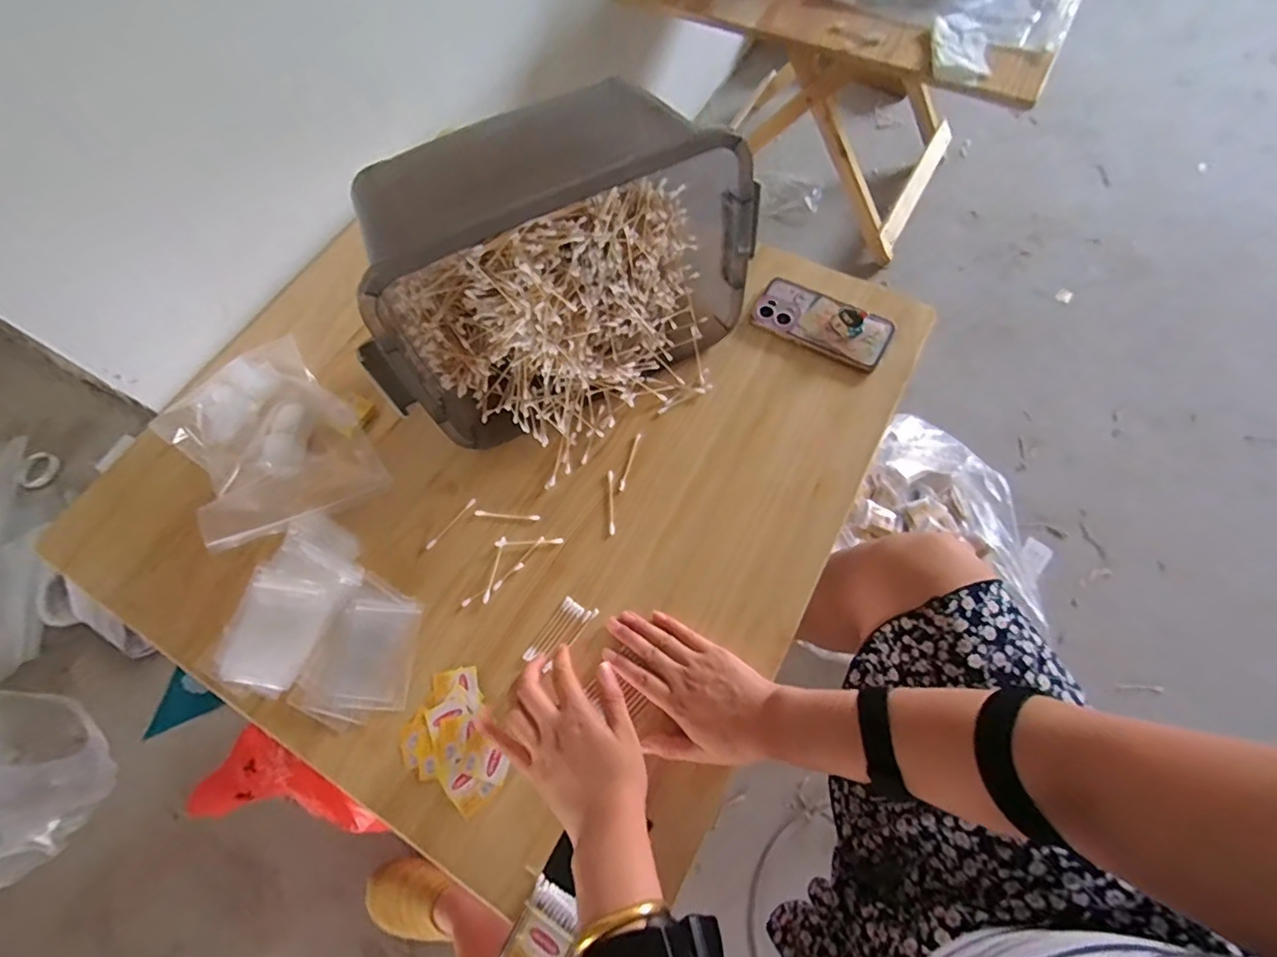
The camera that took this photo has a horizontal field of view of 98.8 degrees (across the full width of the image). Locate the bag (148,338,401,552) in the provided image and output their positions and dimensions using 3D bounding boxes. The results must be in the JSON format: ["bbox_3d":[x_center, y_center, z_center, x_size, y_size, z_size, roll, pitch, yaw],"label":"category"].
[{"bbox_3d":[-0.419,-0.042,0.616,0.180,0.041,0.238,-36,71,-13],"label":"bag"}]

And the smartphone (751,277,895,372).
[{"bbox_3d":[0.223,-0.194,0.670,0.165,0.014,0.081,30,75,19],"label":"smartphone"}]

